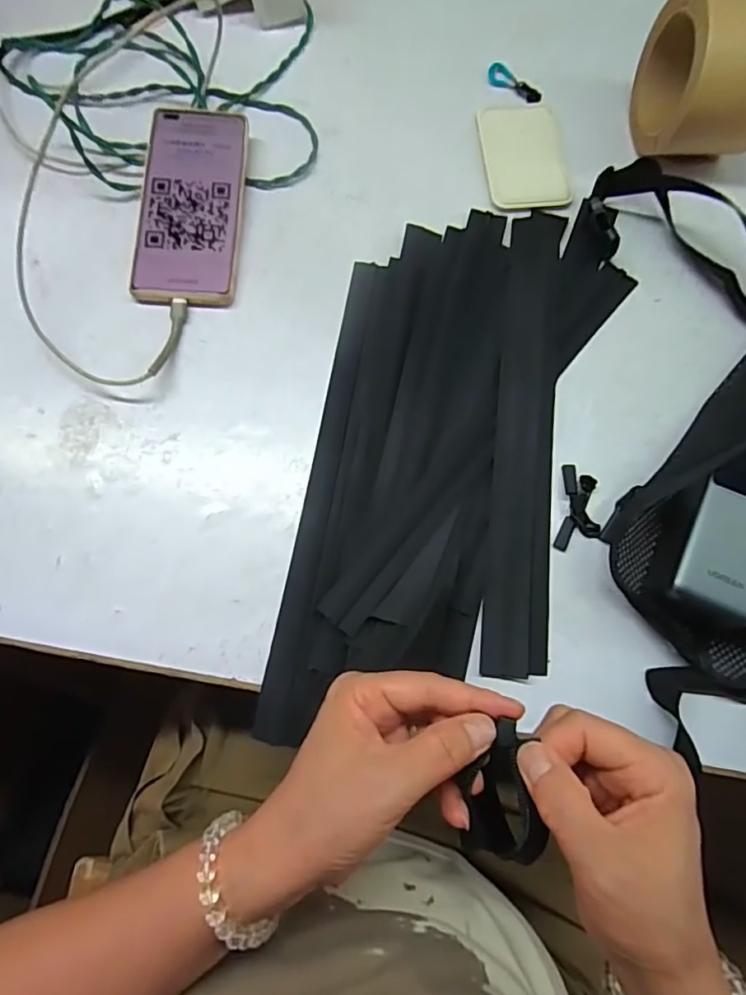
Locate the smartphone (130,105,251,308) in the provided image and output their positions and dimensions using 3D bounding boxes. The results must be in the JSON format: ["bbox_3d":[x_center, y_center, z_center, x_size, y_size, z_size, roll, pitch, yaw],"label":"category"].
[{"bbox_3d":[-0.142,-0.232,0.424,0.077,0.007,0.168,4,80,-4],"label":"smartphone"}]

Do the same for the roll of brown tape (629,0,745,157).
[{"bbox_3d":[0.263,-0.327,0.419,0.076,0.107,0.110,-5,76,-3],"label":"roll of brown tape"}]

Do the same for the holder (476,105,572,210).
[{"bbox_3d":[0.128,-0.292,0.458,0.068,0.005,0.107,-5,76,-3],"label":"holder"}]

